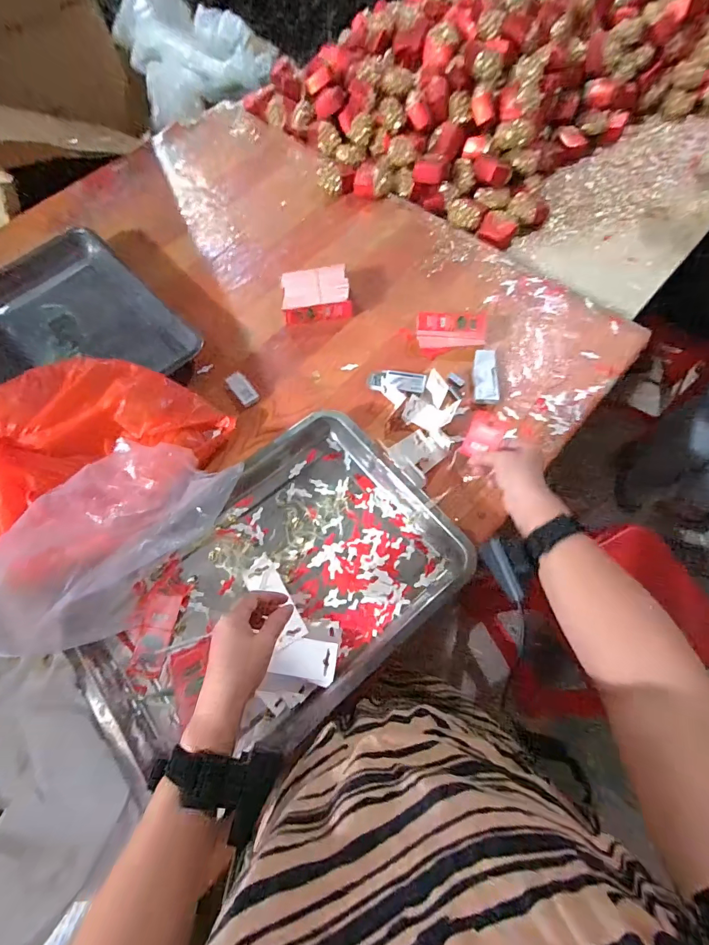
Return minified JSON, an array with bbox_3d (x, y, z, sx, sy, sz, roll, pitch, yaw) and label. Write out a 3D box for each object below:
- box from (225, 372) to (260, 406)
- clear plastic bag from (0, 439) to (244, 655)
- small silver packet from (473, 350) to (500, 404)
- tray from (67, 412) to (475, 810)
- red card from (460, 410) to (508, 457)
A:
[{"bbox_3d":[-0.199,-0.148,0.709,0.035,0.010,0.069,-39,71,-14],"label":"box"},{"bbox_3d":[-0.316,0.074,0.514,0.159,0.208,0.321,32,71,14],"label":"clear plastic bag"},{"bbox_3d":[0.229,-0.164,0.694,0.042,0.022,0.097,4,67,3],"label":"small silver packet"},{"bbox_3d":[-0.107,0.159,0.556,0.484,0.061,0.330,-40,72,-15],"label":"tray"},{"bbox_3d":[0.178,-0.051,0.549,0.047,0.010,0.064,21,88,23],"label":"red card"}]

